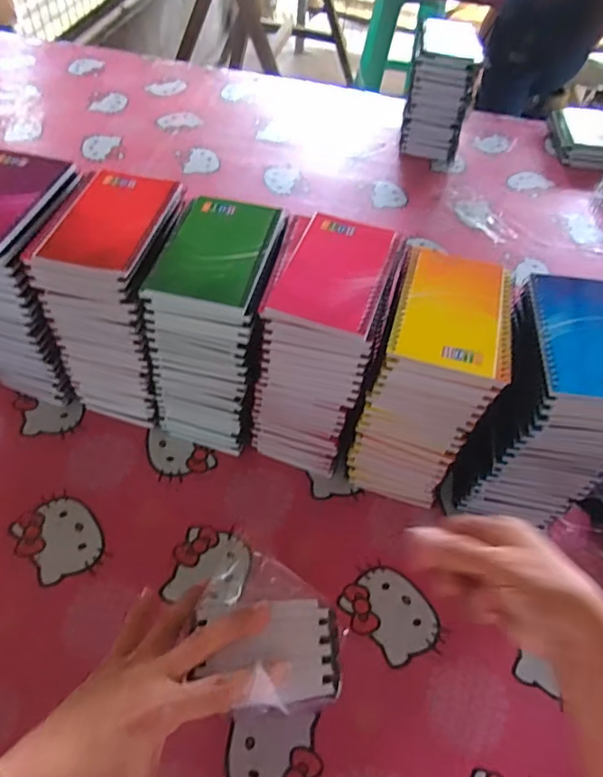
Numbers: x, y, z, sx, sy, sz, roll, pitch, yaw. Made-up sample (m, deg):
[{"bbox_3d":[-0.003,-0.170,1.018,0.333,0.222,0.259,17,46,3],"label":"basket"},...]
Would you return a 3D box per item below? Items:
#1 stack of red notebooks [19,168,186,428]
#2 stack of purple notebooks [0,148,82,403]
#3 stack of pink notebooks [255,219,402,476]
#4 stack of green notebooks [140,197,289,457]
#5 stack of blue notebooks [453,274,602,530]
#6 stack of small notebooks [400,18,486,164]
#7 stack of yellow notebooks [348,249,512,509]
[{"bbox_3d":[-0.179,-0.083,0.540,0.096,0.216,0.142,13,54,4],"label":"stack of red notebooks"},{"bbox_3d":[-0.277,-0.105,0.550,0.102,0.216,0.137,15,54,5],"label":"stack of purple notebooks"},{"bbox_3d":[0.017,-0.033,0.519,0.095,0.213,0.139,16,55,6],"label":"stack of pink notebooks"},{"bbox_3d":[-0.082,-0.054,0.526,0.098,0.212,0.141,13,54,4],"label":"stack of green notebooks"},{"bbox_3d":[0.227,0.023,0.497,0.102,0.210,0.145,12,53,4],"label":"stack of blue notebooks"},{"bbox_3d":[0.238,-0.504,0.904,0.113,0.185,0.109,15,55,5],"label":"stack of small notebooks"},{"bbox_3d":[0.115,-0.001,0.506,0.095,0.209,0.143,18,55,7],"label":"stack of yellow notebooks"}]

